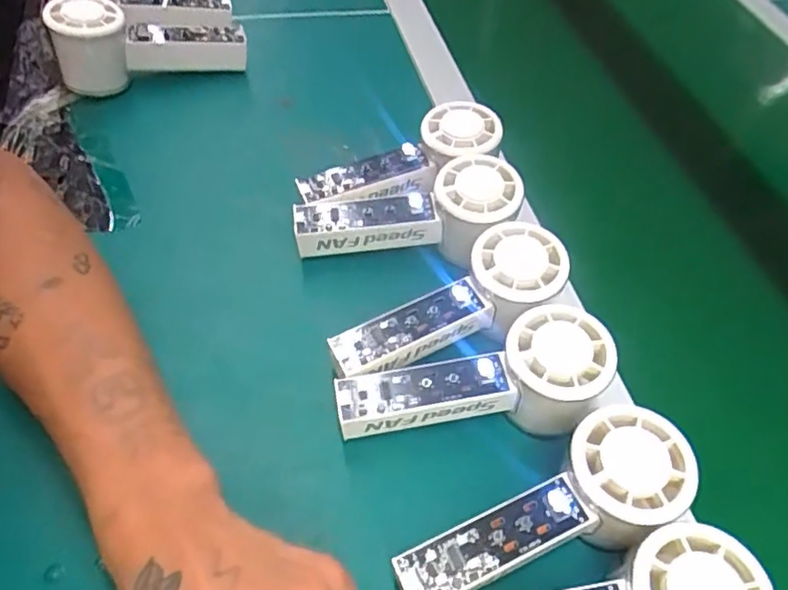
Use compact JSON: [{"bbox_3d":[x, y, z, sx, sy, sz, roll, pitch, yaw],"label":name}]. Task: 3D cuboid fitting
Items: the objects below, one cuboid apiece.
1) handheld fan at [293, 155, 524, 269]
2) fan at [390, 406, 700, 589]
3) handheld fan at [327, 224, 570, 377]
[{"bbox_3d":[0.011,-0.046,0.397,0.147,0.054,0.055,-9,54,4],"label":"handheld fan"},{"bbox_3d":[0.074,0.113,0.285,0.148,0.058,0.056,-25,58,-23],"label":"fan"},{"bbox_3d":[0.035,0.015,0.352,0.144,0.061,0.056,-29,60,-26],"label":"handheld fan"}]

